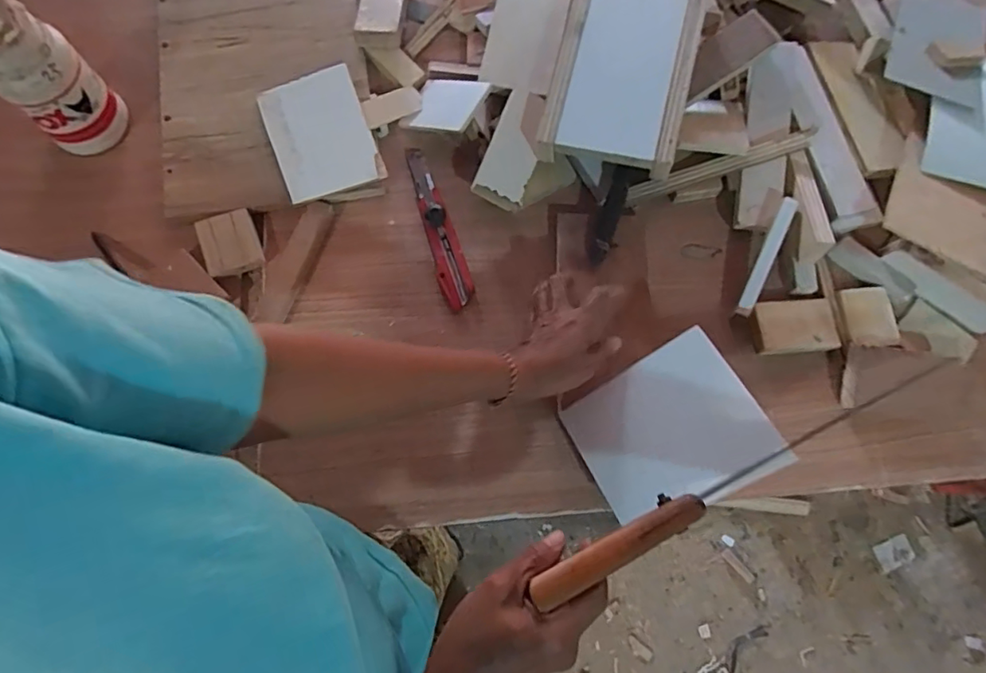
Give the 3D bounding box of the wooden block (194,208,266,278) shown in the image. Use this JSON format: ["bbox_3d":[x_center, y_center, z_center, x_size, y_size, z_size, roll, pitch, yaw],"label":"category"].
[{"bbox_3d":[-0.266,-0.094,0.564,0.055,0.019,0.064,-23,77,-7],"label":"wooden block"}]

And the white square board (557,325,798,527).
[{"bbox_3d":[0.149,0.083,0.476,0.146,0.007,0.128,-33,69,12],"label":"white square board"}]

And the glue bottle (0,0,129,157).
[{"bbox_3d":[-0.432,-0.246,0.543,0.067,0.131,0.077,42,78,8],"label":"glue bottle"}]

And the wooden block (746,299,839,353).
[{"bbox_3d":[0.300,-0.010,0.564,0.082,0.020,0.051,-3,76,-3],"label":"wooden block"}]

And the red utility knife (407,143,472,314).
[{"bbox_3d":[-0.058,-0.119,0.583,0.031,0.020,0.186,-16,77,-6],"label":"red utility knife"}]

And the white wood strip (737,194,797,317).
[{"bbox_3d":[0.275,-0.079,0.562,0.016,0.009,0.125,24,91,4],"label":"white wood strip"}]

